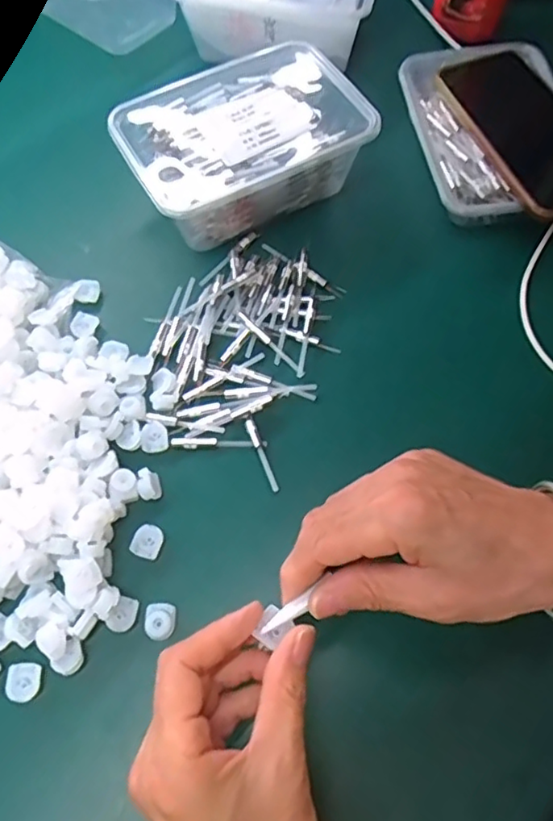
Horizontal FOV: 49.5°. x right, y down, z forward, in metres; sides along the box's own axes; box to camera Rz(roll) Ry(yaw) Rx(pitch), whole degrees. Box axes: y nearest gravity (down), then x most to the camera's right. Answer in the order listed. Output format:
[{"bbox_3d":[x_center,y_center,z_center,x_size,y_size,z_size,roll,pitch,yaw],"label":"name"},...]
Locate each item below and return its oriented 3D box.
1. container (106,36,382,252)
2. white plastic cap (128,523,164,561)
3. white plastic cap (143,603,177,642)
[{"bbox_3d":[-0.024,-0.195,0.448,0.173,0.059,0.121,-27,67,-13],"label":"container"},{"bbox_3d":[-0.076,0.077,0.353,0.018,0.006,0.019,20,65,9],"label":"white plastic cap"},{"bbox_3d":[-0.065,0.117,0.333,0.017,0.005,0.020,3,64,1],"label":"white plastic cap"}]

